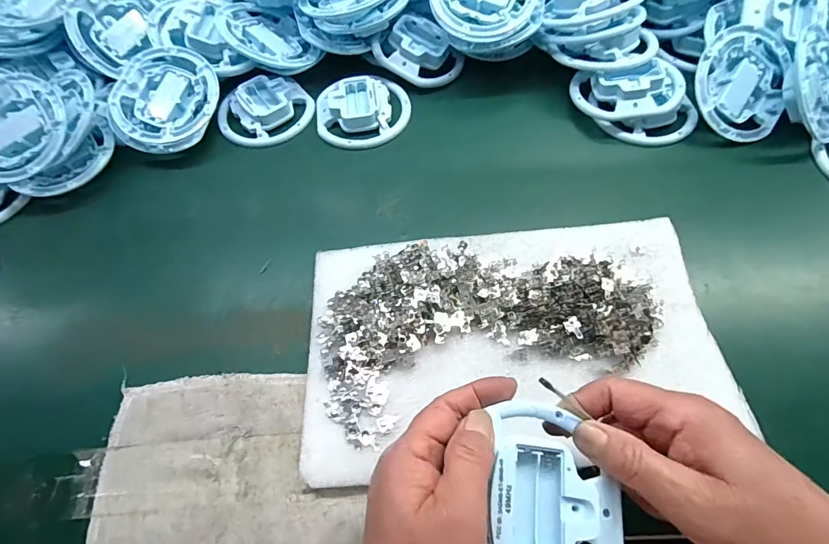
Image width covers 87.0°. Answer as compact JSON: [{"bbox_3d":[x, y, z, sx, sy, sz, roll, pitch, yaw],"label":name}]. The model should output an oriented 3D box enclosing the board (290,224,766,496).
[{"bbox_3d":[0.073,0.043,0.332,0.303,0.022,0.176,-6,62,-1],"label":"board"}]

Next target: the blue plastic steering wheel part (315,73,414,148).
[{"bbox_3d":[-0.054,-0.171,0.459,0.098,0.015,0.088,-13,63,-2],"label":"blue plastic steering wheel part"}]

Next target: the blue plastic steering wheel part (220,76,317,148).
[{"bbox_3d":[-0.161,-0.177,0.468,0.099,0.016,0.085,-26,64,-9],"label":"blue plastic steering wheel part"}]

